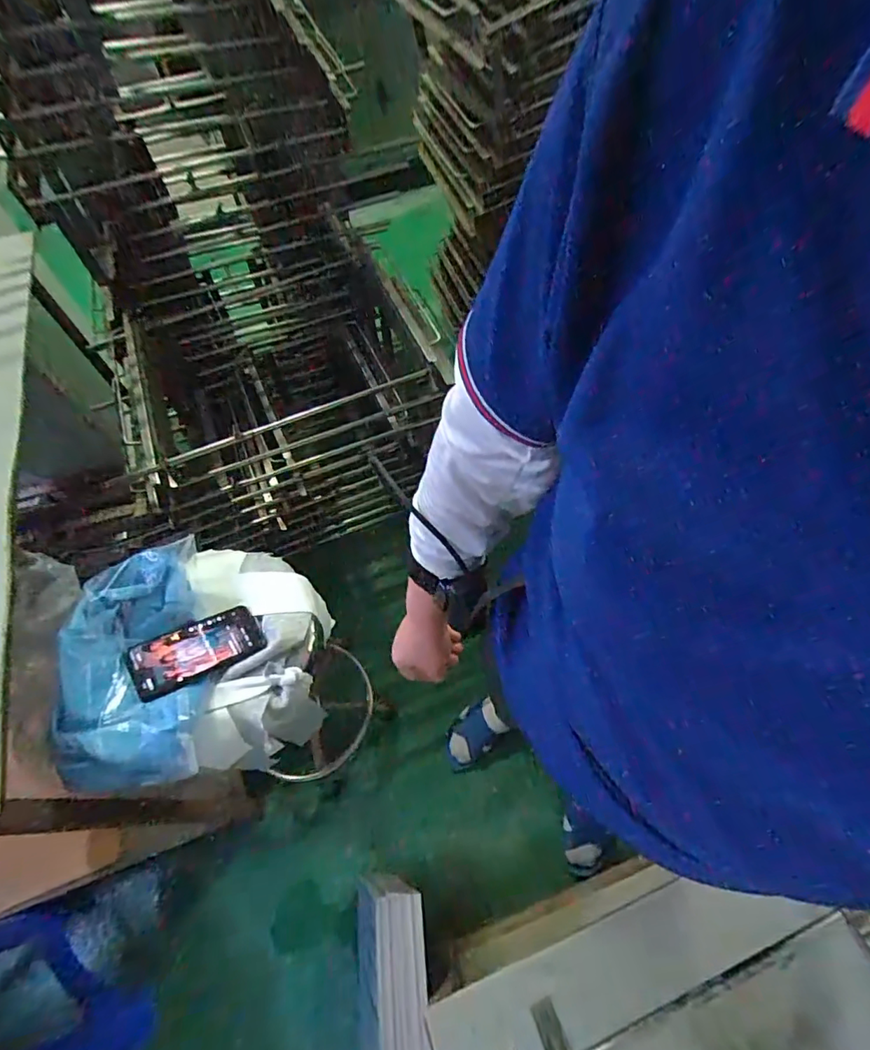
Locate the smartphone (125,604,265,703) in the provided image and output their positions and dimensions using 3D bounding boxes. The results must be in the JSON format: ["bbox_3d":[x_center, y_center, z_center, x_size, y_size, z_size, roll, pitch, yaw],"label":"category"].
[{"bbox_3d":[-0.317,0.165,0.686,0.159,0.009,0.083,-20,56,-34],"label":"smartphone"}]

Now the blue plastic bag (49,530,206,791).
[{"bbox_3d":[-0.383,0.170,0.654,0.154,0.060,0.307,-13,61,-5],"label":"blue plastic bag"}]

